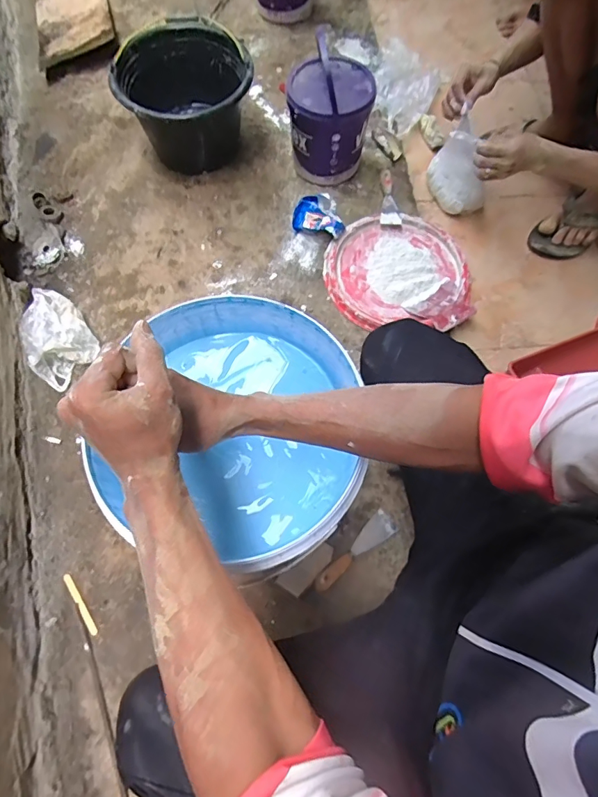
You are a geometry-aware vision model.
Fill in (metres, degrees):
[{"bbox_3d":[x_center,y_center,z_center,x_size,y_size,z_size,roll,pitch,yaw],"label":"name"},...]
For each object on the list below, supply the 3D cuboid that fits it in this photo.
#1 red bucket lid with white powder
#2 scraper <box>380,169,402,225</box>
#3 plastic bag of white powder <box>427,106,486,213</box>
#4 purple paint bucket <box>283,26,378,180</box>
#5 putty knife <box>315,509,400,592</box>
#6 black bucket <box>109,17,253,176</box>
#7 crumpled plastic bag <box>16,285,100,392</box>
[{"bbox_3d":[0.212,-0.280,0.967,0.300,0.029,0.282,1,69,-2],"label":"red bucket lid with white powder"},{"bbox_3d":[0.213,-0.469,1.036,0.048,0.017,0.151,4,69,-1],"label":"scraper"},{"bbox_3d":[0.353,-0.500,0.971,0.090,0.169,0.142,-31,73,-13],"label":"plastic bag of white powder"},{"bbox_3d":[0.067,-0.620,0.988,0.177,0.225,0.179,5,69,0],"label":"purple paint bucket"},{"bbox_3d":[0.097,0.262,0.759,0.170,0.024,0.043,-40,75,-15],"label":"putty knife"},{"bbox_3d":[-0.250,-0.665,1.018,0.276,0.190,0.282,1,69,-2],"label":"black bucket"},{"bbox_3d":[-0.482,-0.120,0.878,0.161,0.083,0.141,41,73,13],"label":"crumpled plastic bag"}]

